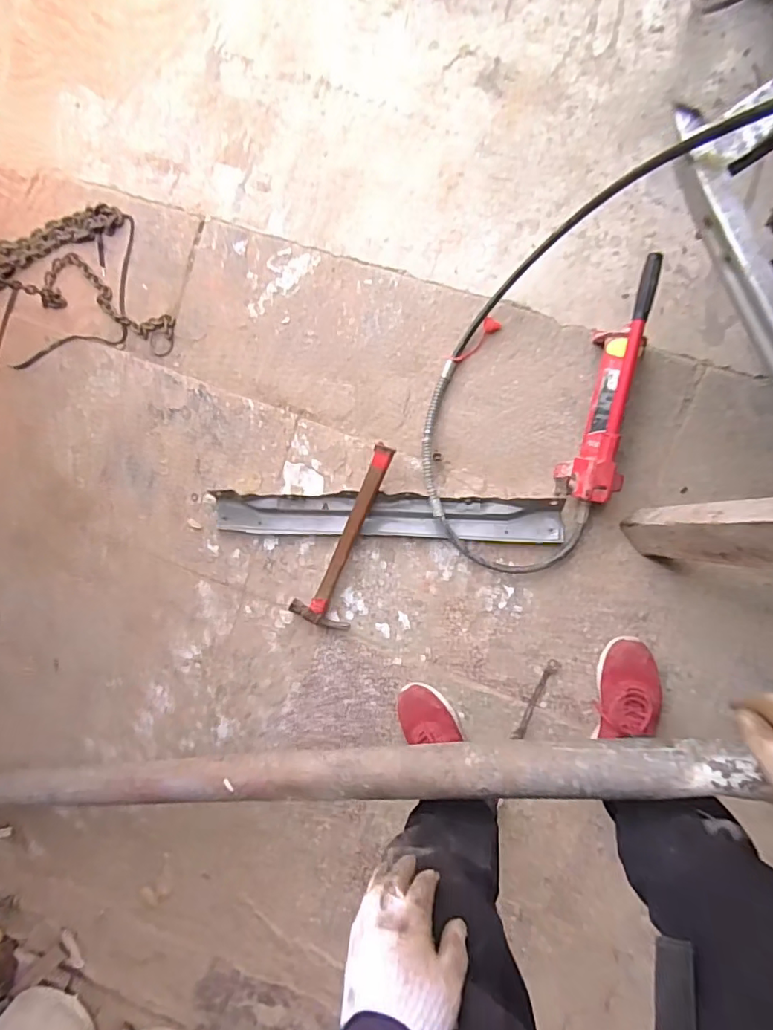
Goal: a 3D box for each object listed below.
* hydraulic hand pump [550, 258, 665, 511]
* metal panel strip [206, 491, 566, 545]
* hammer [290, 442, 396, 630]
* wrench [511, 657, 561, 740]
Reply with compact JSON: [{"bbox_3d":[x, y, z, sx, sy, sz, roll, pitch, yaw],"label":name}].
[{"bbox_3d":[0.378,-0.207,0.885,0.114,0.152,0.379,8,97,9],"label":"hydraulic hand pump"},{"bbox_3d":[-0.011,0.002,1.023,0.680,0.032,0.083,1,96,10],"label":"metal panel strip"},{"bbox_3d":[-0.063,0.052,1.020,0.112,0.064,0.384,28,100,7],"label":"hammer"},{"bbox_3d":[0.289,0.358,1.006,0.026,0.006,0.176,25,98,6],"label":"wrench"}]

